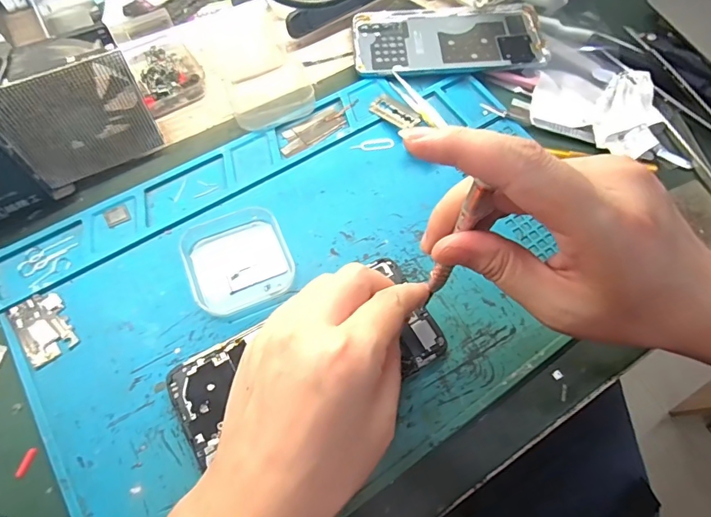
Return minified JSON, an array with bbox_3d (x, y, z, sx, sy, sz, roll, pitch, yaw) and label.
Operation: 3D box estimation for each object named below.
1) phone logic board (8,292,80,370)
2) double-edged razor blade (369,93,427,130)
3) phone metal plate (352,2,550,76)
[{"bbox_3d":[-0.187,0.041,0.262,0.027,0.004,0.042,-31,72,-15],"label":"phone logic board"},{"bbox_3d":[0.031,-0.113,0.339,0.041,0.004,0.022,38,67,21],"label":"double-edged razor blade"},{"bbox_3d":[0.078,-0.188,0.371,0.155,0.013,0.074,-2,67,-4],"label":"phone metal plate"}]

